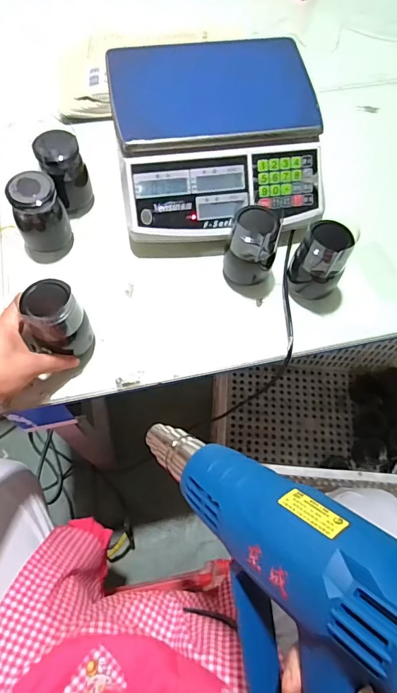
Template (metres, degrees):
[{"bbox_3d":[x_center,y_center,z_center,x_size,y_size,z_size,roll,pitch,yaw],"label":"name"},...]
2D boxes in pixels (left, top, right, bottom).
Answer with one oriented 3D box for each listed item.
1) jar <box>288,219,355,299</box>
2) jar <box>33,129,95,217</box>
[{"bbox_3d":[0.156,-0.110,0.545,0.064,0.106,0.063,1,64,-2],"label":"jar"},{"bbox_3d":[-0.180,-0.233,0.594,0.057,0.100,0.056,1,64,-2],"label":"jar"}]

